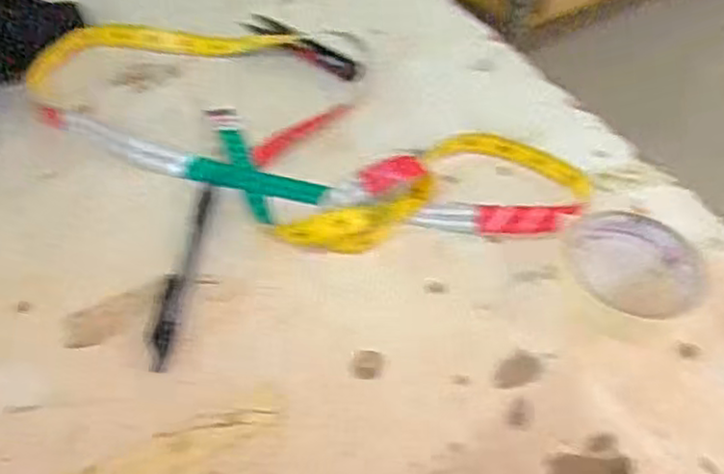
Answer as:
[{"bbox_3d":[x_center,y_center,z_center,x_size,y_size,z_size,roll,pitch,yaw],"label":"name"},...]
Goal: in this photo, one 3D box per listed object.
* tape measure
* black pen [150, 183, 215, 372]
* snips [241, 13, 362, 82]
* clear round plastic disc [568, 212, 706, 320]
[{"bbox_3d":[-0.038,-0.084,0.507,0.385,0.021,0.190,24,51,16],"label":"tape measure"},{"bbox_3d":[-0.108,0.019,0.425,0.014,0.010,0.130,6,49,0],"label":"black pen"},{"bbox_3d":[-0.050,-0.155,0.582,0.120,0.009,0.024,36,55,24],"label":"snips"},{"bbox_3d":[0.170,0.016,0.445,0.081,0.010,0.070,31,53,21],"label":"clear round plastic disc"}]

